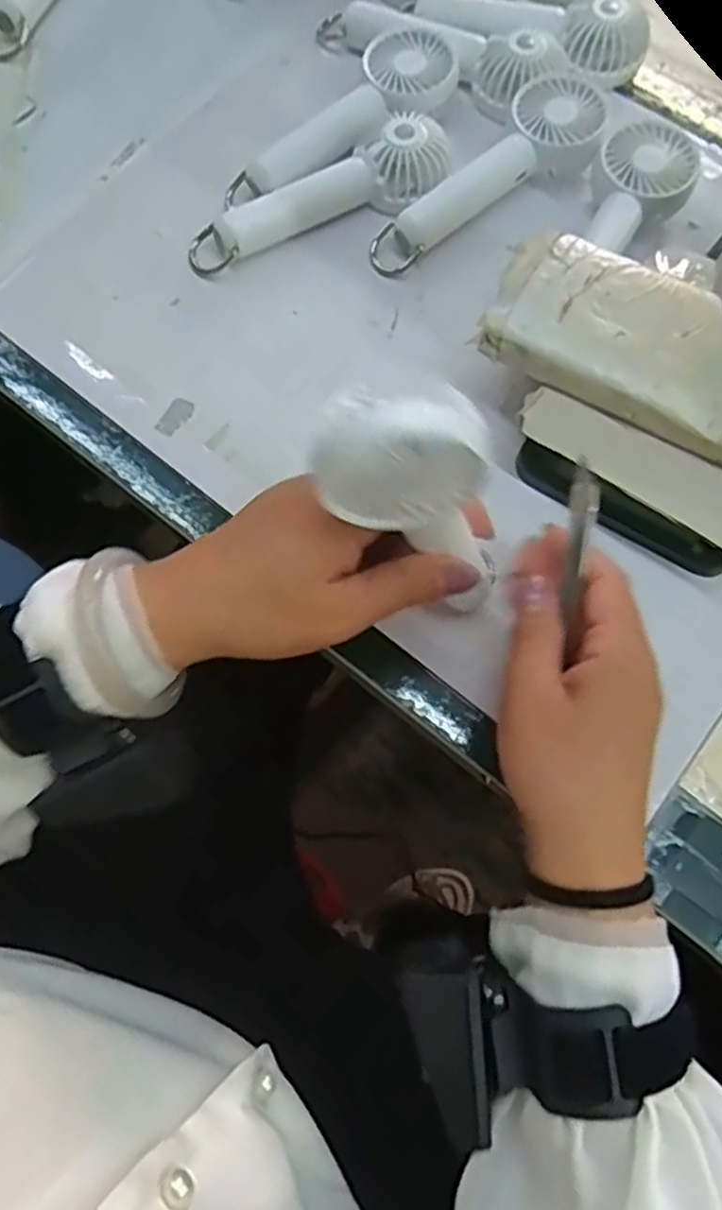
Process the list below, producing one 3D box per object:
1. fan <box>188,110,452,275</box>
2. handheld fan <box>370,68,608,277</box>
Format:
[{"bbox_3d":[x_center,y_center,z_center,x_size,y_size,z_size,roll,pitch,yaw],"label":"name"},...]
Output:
[{"bbox_3d":[-0.024,-0.237,0.438,0.158,0.031,0.043,-22,71,-7],"label":"fan"},{"bbox_3d":[0.081,-0.247,0.443,0.058,0.031,0.168,42,76,14],"label":"handheld fan"}]

